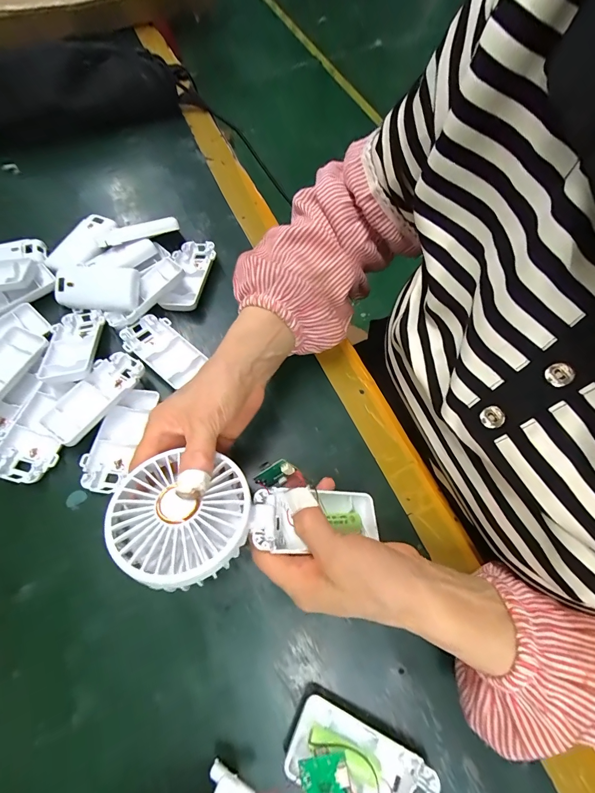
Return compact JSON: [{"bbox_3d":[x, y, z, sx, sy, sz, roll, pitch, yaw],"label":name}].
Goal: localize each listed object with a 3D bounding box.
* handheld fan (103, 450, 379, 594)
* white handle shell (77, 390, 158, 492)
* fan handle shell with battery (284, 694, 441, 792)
[{"bbox_3d":[-0.027,0.075,0.231,0.179,0.052,0.077,3,65,-23],"label":"handheld fan"},{"bbox_3d":[-0.158,0.037,0.305,0.046,0.012,0.096,12,67,3],"label":"white handle shell"},{"bbox_3d":[0.041,0.239,0.216,0.092,0.031,0.043,24,68,8],"label":"fan handle shell with battery"}]

